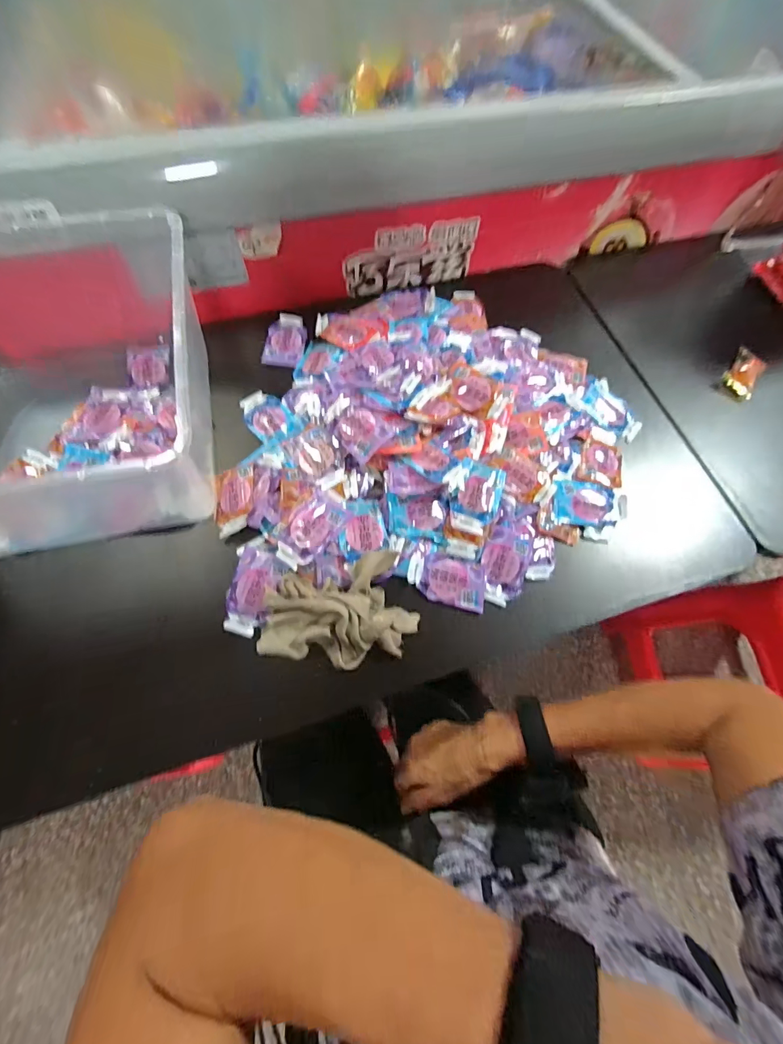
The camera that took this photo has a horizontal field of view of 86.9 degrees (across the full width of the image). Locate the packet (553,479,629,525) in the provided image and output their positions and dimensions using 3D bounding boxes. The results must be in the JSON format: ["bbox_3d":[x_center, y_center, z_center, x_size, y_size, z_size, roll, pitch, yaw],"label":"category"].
[{"bbox_3d":[0.213,-0.021,0.442,0.078,0.011,0.051,7,67,0],"label":"packet"}]

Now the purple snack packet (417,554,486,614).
[{"bbox_3d":[0.062,0.058,0.408,0.063,0.009,0.048,14,67,4],"label":"purple snack packet"}]

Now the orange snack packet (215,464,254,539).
[{"bbox_3d":[-0.162,-0.022,0.427,0.042,0.015,0.075,-5,67,-5],"label":"orange snack packet"}]

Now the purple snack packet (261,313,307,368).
[{"bbox_3d":[-0.134,-0.234,0.530,0.047,0.012,0.079,4,67,-1],"label":"purple snack packet"}]

